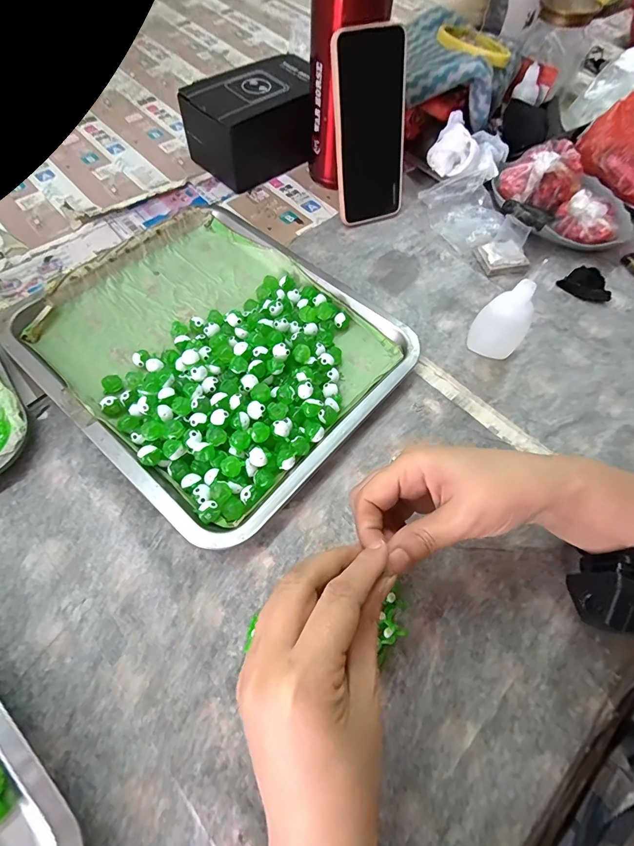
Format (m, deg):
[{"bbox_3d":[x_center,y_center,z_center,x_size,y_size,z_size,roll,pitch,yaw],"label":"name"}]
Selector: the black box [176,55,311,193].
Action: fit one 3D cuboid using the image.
[{"bbox_3d":[-0.068,-0.375,0.478,0.166,0.076,0.104,-36,70,-19],"label":"black box"}]

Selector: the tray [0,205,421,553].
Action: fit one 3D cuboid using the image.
[{"bbox_3d":[-0.092,-0.074,0.347,0.299,0.027,0.259,39,67,16],"label":"tray"}]

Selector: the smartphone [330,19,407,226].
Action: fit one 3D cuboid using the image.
[{"bbox_3d":[0.057,-0.304,0.401,0.075,0.160,0.013,-19,43,-12],"label":"smartphone"}]

